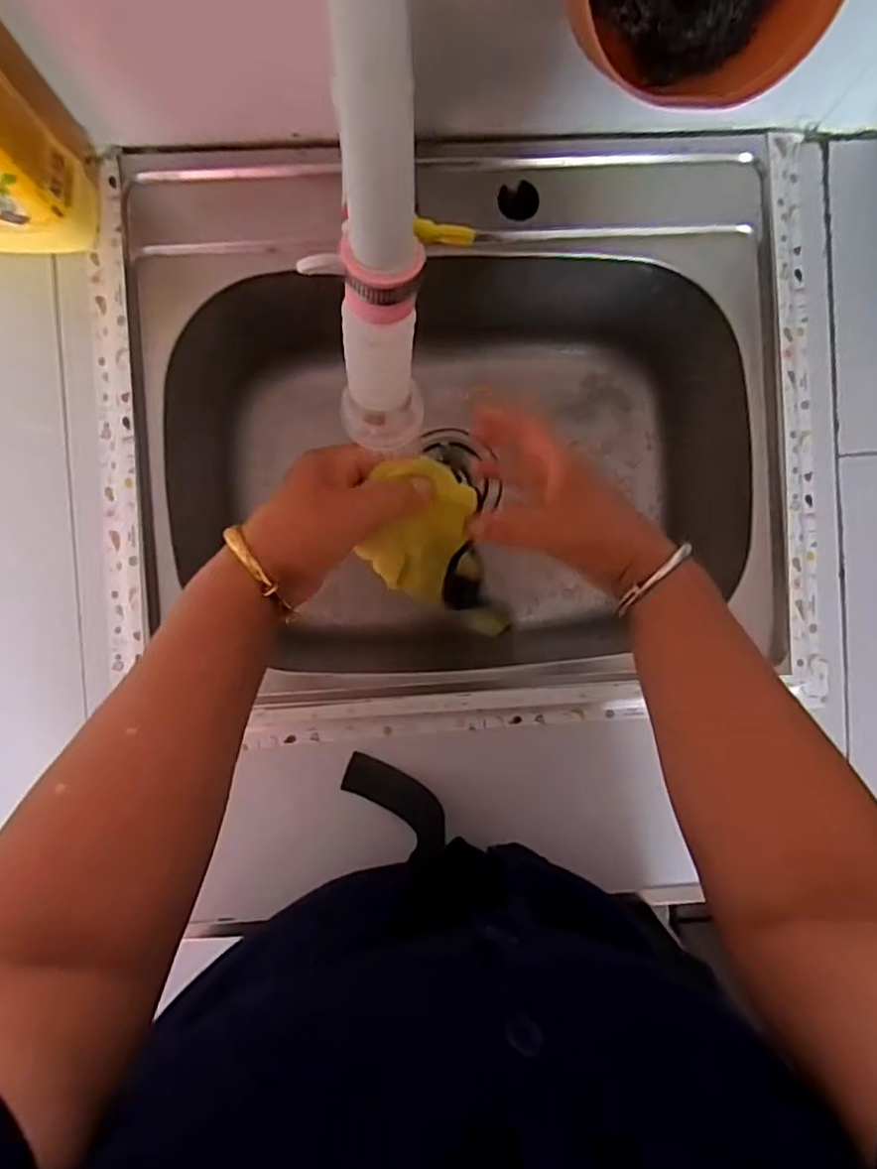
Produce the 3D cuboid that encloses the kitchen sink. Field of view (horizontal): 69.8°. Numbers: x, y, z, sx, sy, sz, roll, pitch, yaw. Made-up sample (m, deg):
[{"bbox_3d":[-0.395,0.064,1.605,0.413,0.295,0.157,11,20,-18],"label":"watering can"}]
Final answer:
[{"bbox_3d":[0.017,-0.123,0.571,0.487,0.194,0.420,-3,91,-2],"label":"kitchen sink"}]

